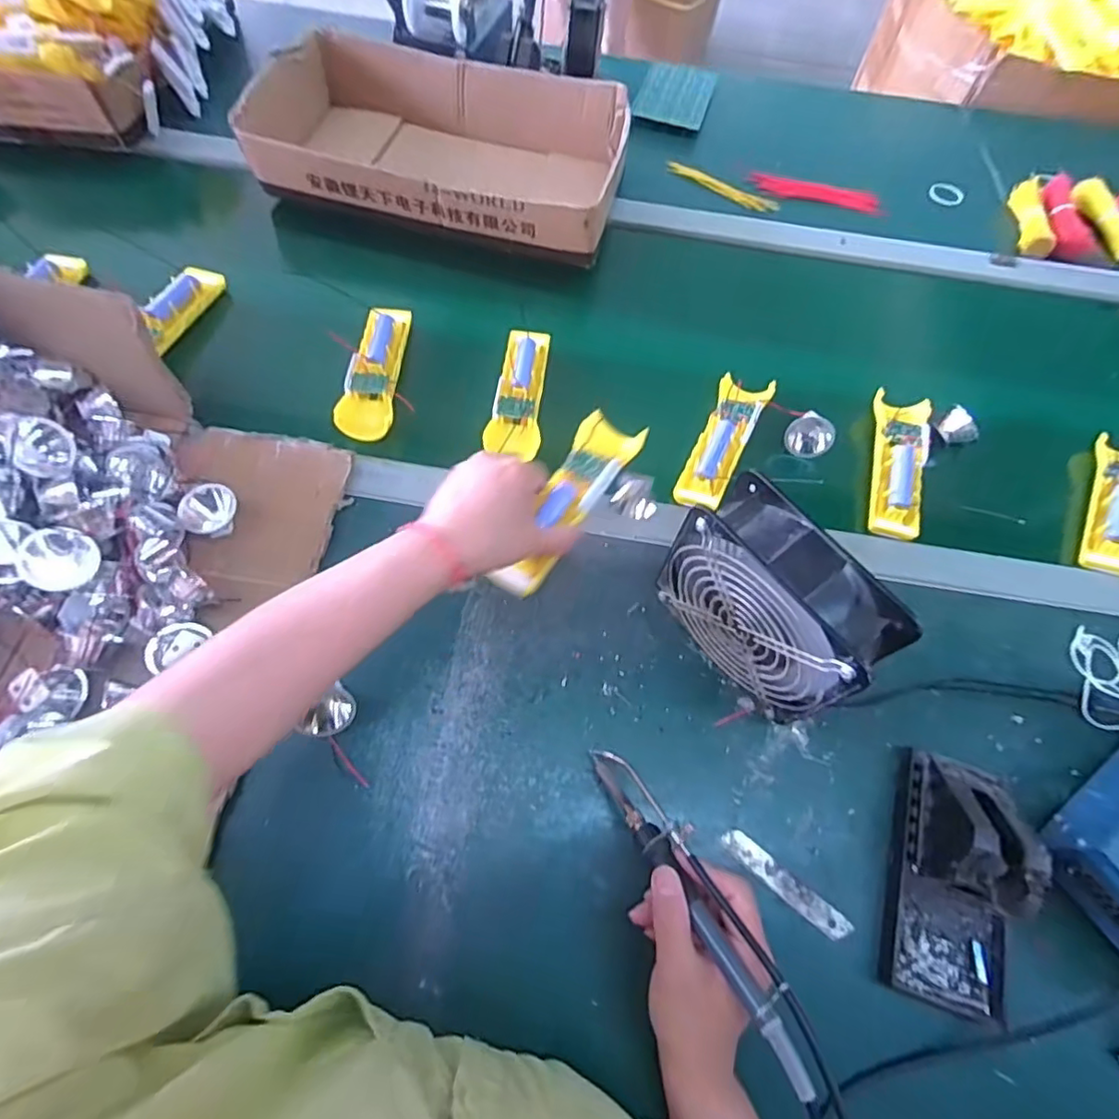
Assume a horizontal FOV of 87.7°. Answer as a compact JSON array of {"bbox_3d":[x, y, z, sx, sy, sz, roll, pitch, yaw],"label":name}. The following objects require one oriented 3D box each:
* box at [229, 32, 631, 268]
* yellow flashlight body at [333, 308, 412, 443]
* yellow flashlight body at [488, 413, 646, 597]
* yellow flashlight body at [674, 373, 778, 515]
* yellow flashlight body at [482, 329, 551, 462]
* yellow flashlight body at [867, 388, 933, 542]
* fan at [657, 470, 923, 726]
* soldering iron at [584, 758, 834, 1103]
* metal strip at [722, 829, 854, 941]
[{"bbox_3d":[-0.136,-0.491,0.699,0.414,0.083,0.231,13,64,3],"label":"box"},{"bbox_3d":[-0.182,-0.188,0.575,0.047,0.024,0.160,3,66,0],"label":"yellow flashlight body"},{"bbox_3d":[0.008,-0.044,0.447,0.048,0.024,0.164,28,72,10],"label":"yellow flashlight body"},{"bbox_3d":[0.157,-0.117,0.557,0.046,0.021,0.159,26,68,10],"label":"yellow flashlight body"},{"bbox_3d":[-0.038,-0.168,0.574,0.049,0.018,0.150,6,66,1],"label":"yellow flashlight body"},{"bbox_3d":[0.326,-0.094,0.560,0.049,0.022,0.157,16,67,5],"label":"yellow flashlight body"},{"bbox_3d":[0.148,0.035,0.422,0.061,0.148,0.152,-35,73,-17],"label":"fan"},{"bbox_3d":[0.080,0.201,0.360,0.026,0.019,0.212,-29,48,-13],"label":"soldering iron"},{"bbox_3d":[0.161,0.231,0.414,0.098,0.004,0.018,37,70,14],"label":"metal strip"}]

